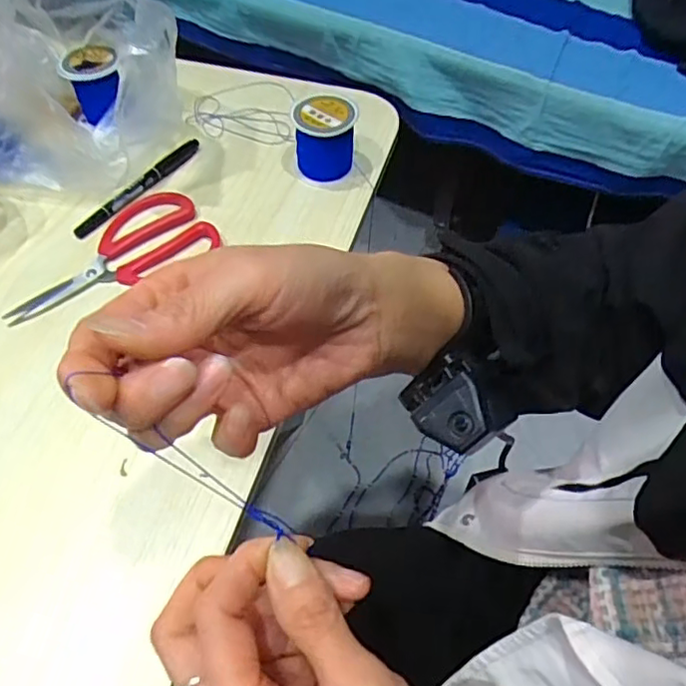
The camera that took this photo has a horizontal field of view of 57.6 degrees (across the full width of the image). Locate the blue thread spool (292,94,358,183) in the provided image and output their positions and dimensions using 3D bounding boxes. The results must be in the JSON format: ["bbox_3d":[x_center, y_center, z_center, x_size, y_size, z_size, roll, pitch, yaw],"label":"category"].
[{"bbox_3d":[-0.015,-0.172,0.530,0.054,0.053,0.054,0,52,-1],"label":"blue thread spool"}]

